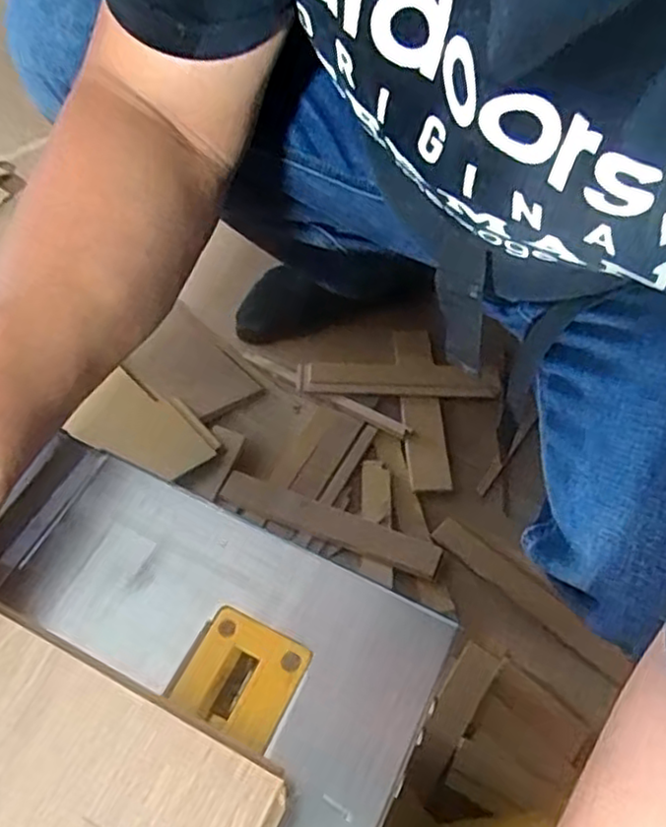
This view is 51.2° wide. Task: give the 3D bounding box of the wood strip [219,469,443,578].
[{"bbox_3d":[-0.004,0.099,0.628,0.202,0.012,0.034,19,60,11],"label":"wood strip"}]

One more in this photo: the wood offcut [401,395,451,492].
[{"bbox_3d":[0.090,0.027,0.683,0.039,0.009,0.107,-2,58,-1],"label":"wood offcut"}]

